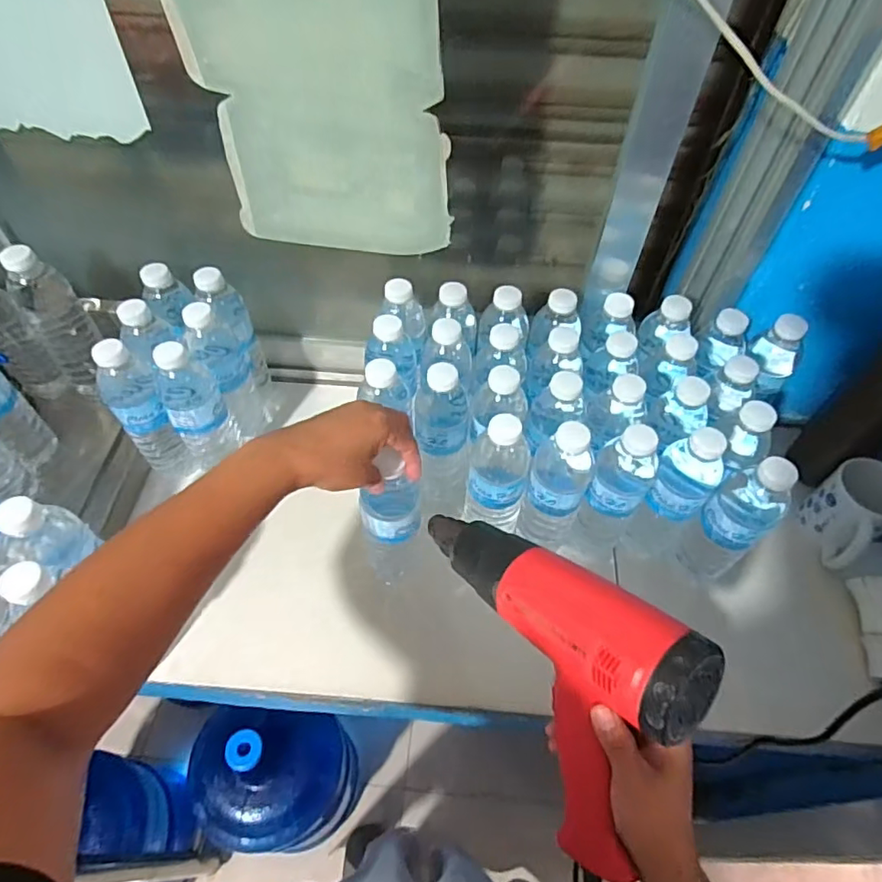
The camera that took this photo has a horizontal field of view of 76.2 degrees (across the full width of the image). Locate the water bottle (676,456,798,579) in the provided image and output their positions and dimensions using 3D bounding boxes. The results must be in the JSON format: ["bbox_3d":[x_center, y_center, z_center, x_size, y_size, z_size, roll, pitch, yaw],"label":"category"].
[{"bbox_3d":[0.294,0.085,0.573,0.058,0.196,0.069,-33,61,-23],"label":"water bottle"}]

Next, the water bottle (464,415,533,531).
[{"bbox_3d":[0.059,0.038,0.583,0.065,0.158,0.058,13,54,8],"label":"water bottle"}]

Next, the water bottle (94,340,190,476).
[{"bbox_3d":[-0.335,-0.024,0.647,0.053,0.202,0.054,39,62,23],"label":"water bottle"}]

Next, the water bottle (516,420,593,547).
[{"bbox_3d":[0.120,0.057,0.594,0.057,0.202,0.051,21,56,13],"label":"water bottle"}]

